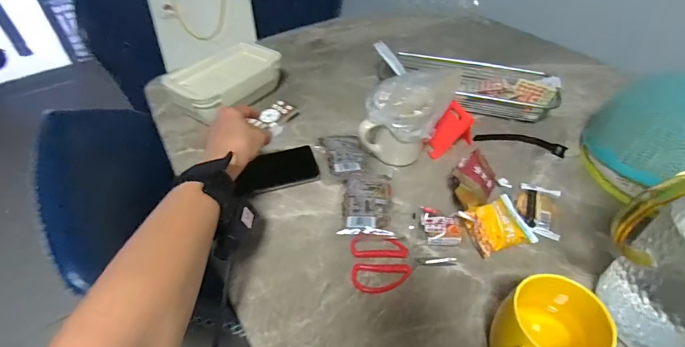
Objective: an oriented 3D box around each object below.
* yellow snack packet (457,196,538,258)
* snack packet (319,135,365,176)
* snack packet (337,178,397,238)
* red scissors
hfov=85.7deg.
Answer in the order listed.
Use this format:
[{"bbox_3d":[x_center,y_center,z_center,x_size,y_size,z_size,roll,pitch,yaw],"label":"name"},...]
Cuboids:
[{"bbox_3d":[0.195,0.064,0.465,0.083,0.042,0.065,-16,47,-14],"label":"yellow snack packet"},{"bbox_3d":[-0.001,-0.032,0.569,0.063,0.017,0.113,-3,32,-2],"label":"snack packet"},{"bbox_3d":[0.034,0.045,0.495,0.067,0.024,0.095,0,45,1],"label":"snack packet"},{"bbox_3d":[0.069,0.112,0.441,0.124,0.008,0.073,8,46,9],"label":"red scissors"}]

